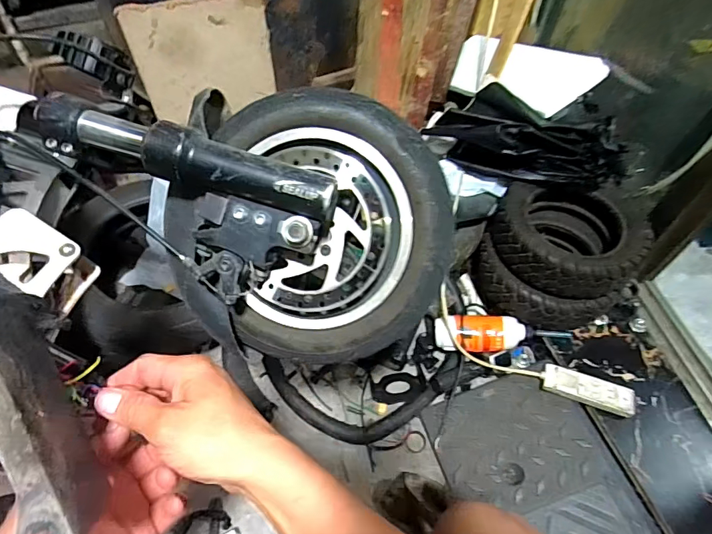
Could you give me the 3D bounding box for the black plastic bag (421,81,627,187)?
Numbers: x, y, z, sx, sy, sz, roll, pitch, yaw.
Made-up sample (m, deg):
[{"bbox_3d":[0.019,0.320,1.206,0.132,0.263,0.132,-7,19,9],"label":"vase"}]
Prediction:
[{"bbox_3d":[0.317,-0.217,0.813,0.331,0.120,0.142,23,56,14],"label":"black plastic bag"}]

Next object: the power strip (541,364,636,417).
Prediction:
[{"bbox_3d":[0.393,0.210,0.762,0.148,0.033,0.047,19,55,11],"label":"power strip"}]

